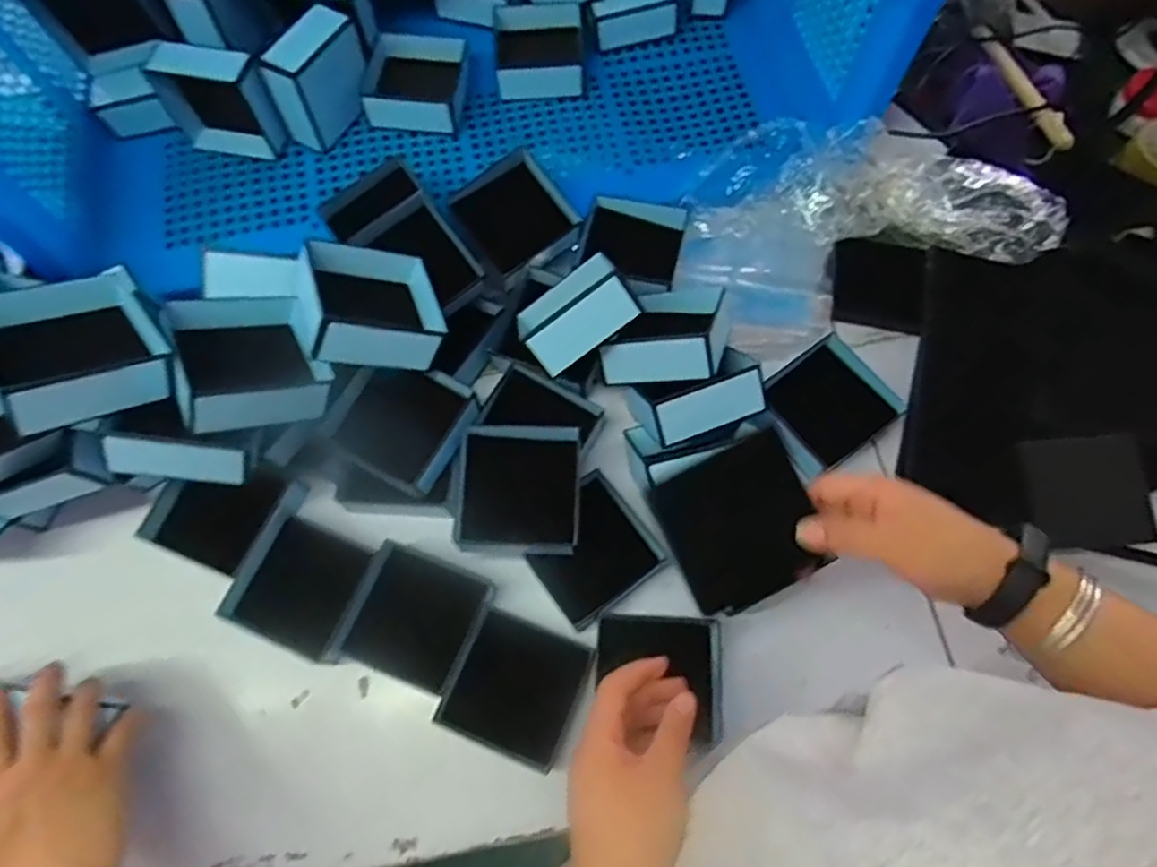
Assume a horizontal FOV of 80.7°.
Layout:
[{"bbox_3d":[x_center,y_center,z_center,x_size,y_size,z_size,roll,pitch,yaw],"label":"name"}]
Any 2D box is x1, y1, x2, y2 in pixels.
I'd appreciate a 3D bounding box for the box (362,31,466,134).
[{"bbox_3d":[-0.175,-0.384,0.746,0.100,0.033,0.111,5,70,1],"label":"box"}]

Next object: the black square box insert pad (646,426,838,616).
[{"bbox_3d":[0.107,0.061,0.450,0.094,0.005,0.099,-28,92,11],"label":"black square box insert pad"}]

